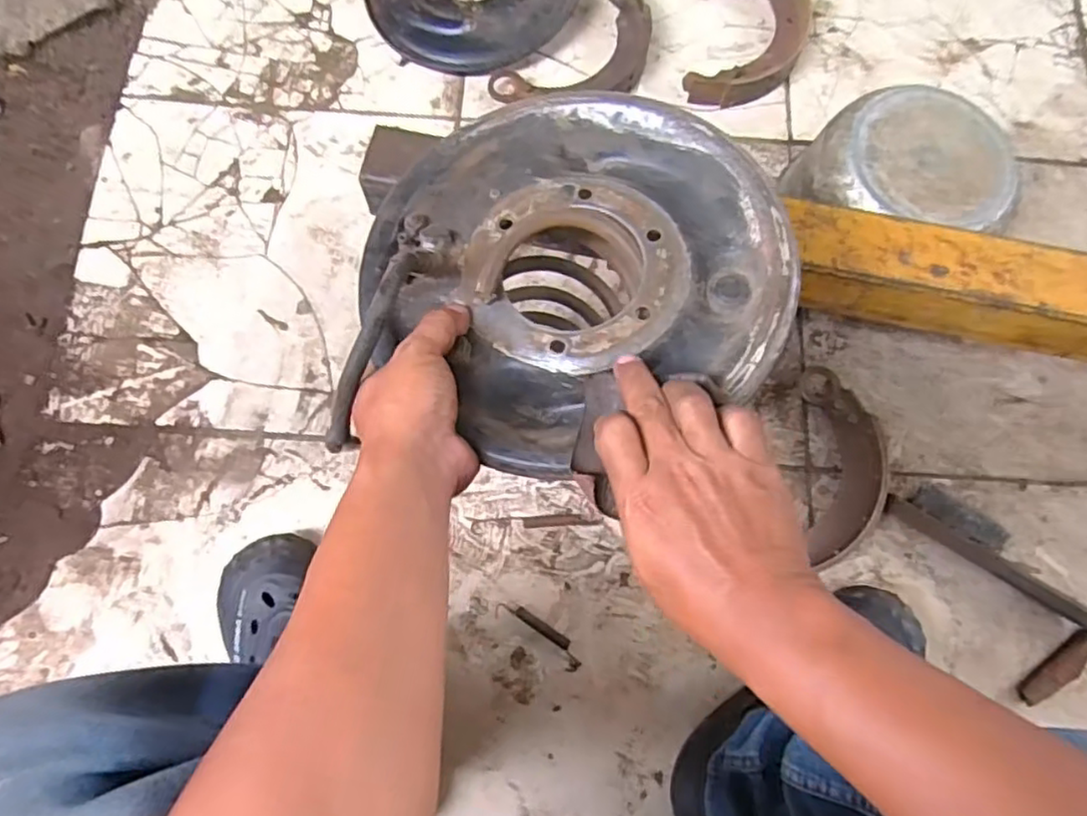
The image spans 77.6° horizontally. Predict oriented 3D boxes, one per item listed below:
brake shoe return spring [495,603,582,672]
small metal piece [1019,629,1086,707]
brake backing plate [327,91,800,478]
[{"bbox_3d":[-0.003,0.219,0.656,0.096,0.008,0.023,35,78,7],"label":"brake shoe return spring"},{"bbox_3d":[0.510,0.260,0.665,0.097,0.013,0.029,-36,80,-10],"label":"small metal piece"},{"bbox_3d":[0.015,-0.089,0.423,0.257,0.056,0.256,0,76,-2],"label":"brake backing plate"}]

